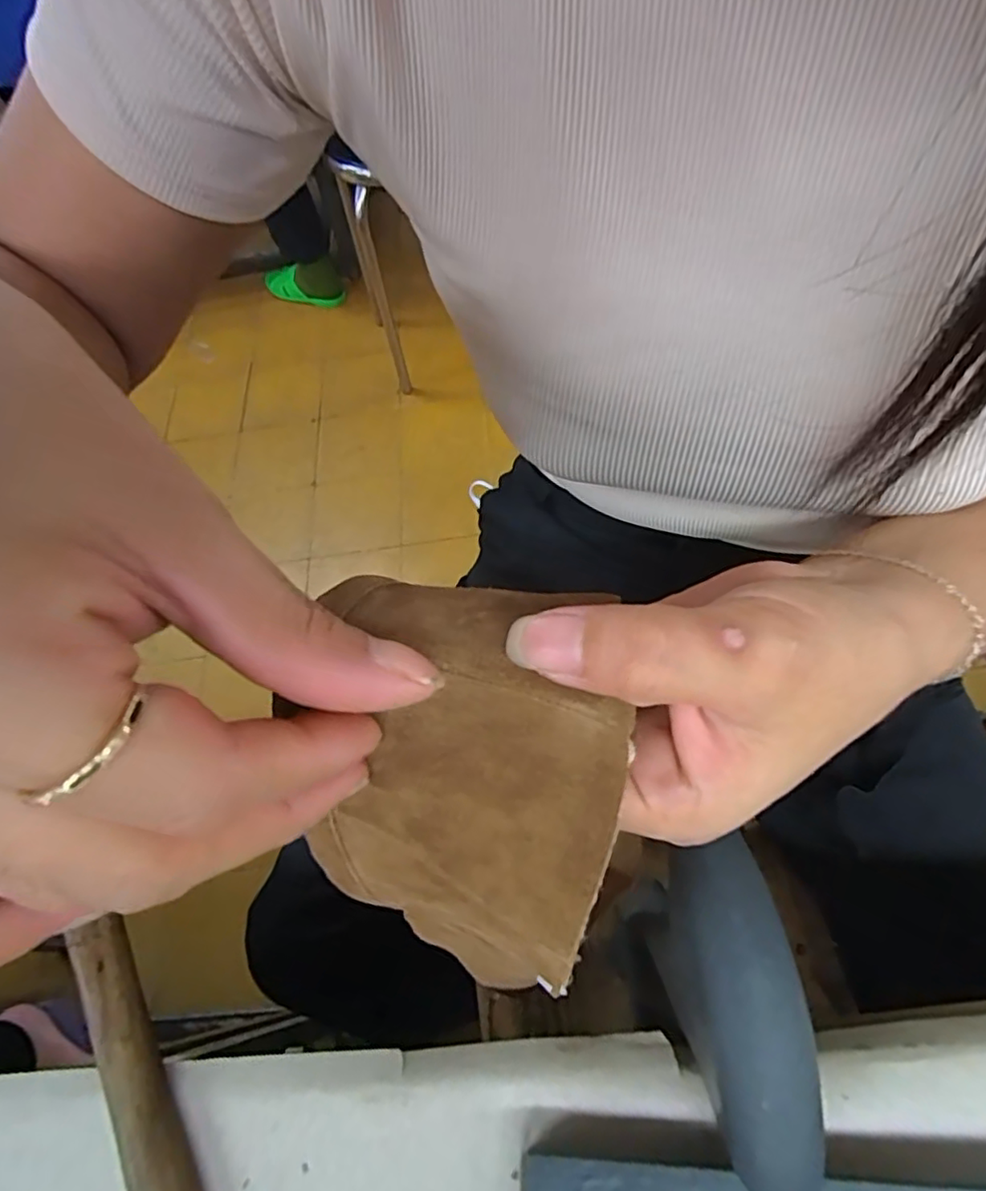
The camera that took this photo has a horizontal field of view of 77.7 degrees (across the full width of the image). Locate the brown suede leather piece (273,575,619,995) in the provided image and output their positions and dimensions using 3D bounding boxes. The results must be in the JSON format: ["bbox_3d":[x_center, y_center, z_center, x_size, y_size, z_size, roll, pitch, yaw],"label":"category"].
[{"bbox_3d":[-0.009,0.047,0.153,0.072,0.094,0.030,9,20,8],"label":"brown suede leather piece"}]

